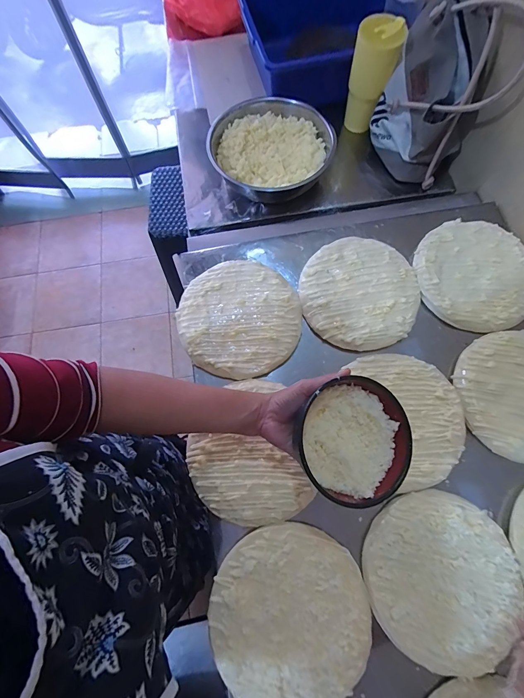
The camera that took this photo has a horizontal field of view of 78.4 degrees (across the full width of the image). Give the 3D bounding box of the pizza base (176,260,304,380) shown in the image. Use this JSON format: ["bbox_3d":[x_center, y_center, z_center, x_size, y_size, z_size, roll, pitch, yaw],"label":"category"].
[{"bbox_3d":[-0.037,-0.053,0.541,0.198,0.017,0.199,-1,72,2],"label":"pizza base"}]

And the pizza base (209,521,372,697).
[{"bbox_3d":[0.036,0.336,0.404,0.192,0.008,0.197,-1,72,2],"label":"pizza base"}]

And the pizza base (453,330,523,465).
[{"bbox_3d":[0.400,0.066,0.482,0.187,0.009,0.192,-1,72,2],"label":"pizza base"}]

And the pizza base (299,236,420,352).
[{"bbox_3d":[0.165,-0.099,0.542,0.190,0.008,0.196,12,73,6],"label":"pizza base"}]

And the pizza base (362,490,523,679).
[{"bbox_3d":[0.234,0.295,0.413,0.189,0.009,0.192,-1,72,2],"label":"pizza base"}]

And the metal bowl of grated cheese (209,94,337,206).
[{"bbox_3d":[0.021,-0.428,0.704,0.251,0.076,0.245,-1,72,2],"label":"metal bowl of grated cheese"}]

